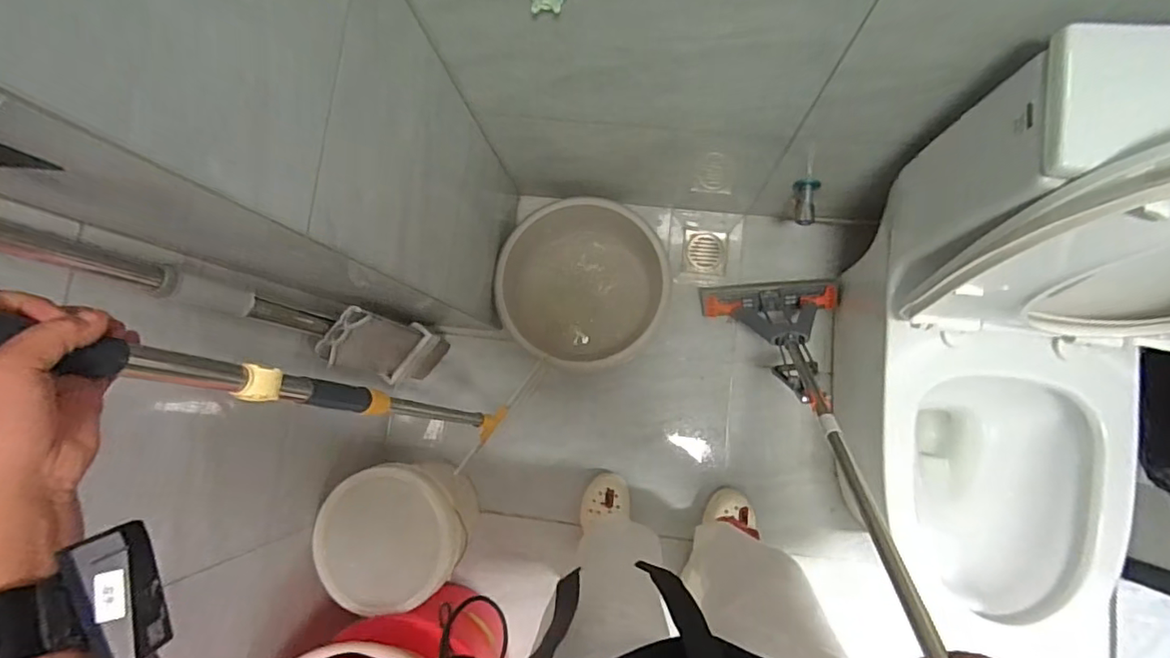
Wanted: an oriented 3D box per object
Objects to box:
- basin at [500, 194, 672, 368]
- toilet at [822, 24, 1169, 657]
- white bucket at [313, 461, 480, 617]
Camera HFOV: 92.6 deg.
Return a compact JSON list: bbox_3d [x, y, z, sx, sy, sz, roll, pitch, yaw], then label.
[{"bbox_3d":[0.000,-0.097,1.246,0.366,0.117,0.347,-1,84,5],"label":"basin"},{"bbox_3d":[0.647,0.085,0.821,0.368,0.796,0.665,6,84,6],"label":"toilet"},{"bbox_3d":[-0.356,0.393,1.123,0.247,0.215,0.248,-1,84,5],"label":"white bucket"}]

